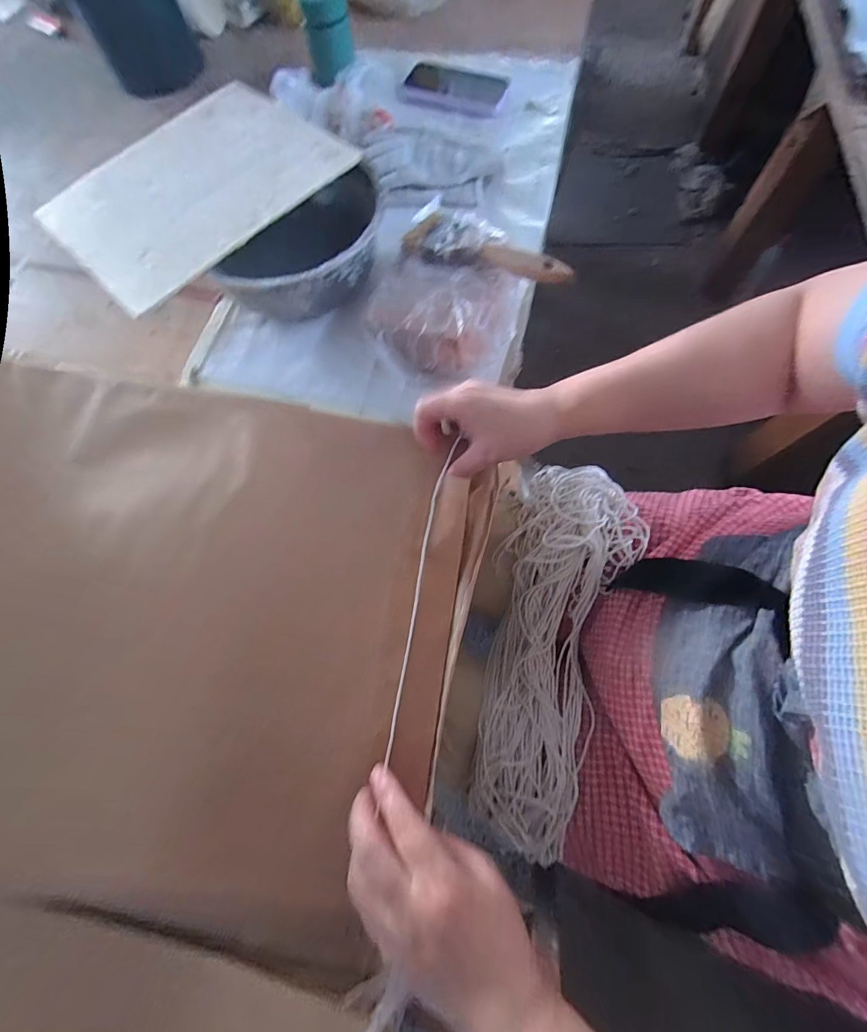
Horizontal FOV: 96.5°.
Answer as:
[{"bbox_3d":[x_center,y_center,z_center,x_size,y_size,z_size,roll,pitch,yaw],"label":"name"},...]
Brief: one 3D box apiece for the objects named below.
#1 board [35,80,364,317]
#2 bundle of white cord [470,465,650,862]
[{"bbox_3d":[-0.255,-0.353,0.412,0.276,0.013,0.228,-44,73,-10],"label":"board"},{"bbox_3d":[0.112,0.109,0.385,0.119,0.093,0.364,19,74,9],"label":"bundle of white cord"}]

